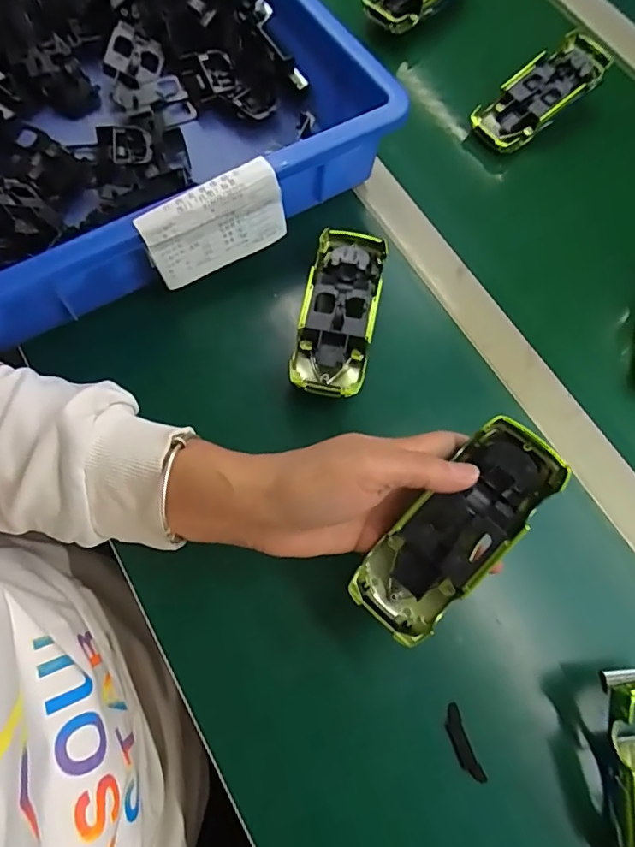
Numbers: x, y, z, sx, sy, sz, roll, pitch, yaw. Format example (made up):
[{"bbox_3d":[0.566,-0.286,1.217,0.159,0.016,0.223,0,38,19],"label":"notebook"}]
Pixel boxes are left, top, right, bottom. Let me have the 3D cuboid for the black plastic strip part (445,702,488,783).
[{"bbox_3d":[0.087,0.192,0.303,0.011,0.006,0.042,-18,72,-9],"label":"black plastic strip part"}]

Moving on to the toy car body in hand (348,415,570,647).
[{"bbox_3d":[0.078,0.060,0.283,0.052,0.023,0.131,43,94,12],"label":"toy car body in hand"}]

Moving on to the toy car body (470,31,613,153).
[{"bbox_3d":[0.210,-0.313,0.477,0.134,0.025,0.056,-39,76,1],"label":"toy car body"}]

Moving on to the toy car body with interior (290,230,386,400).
[{"bbox_3d":[0.016,-0.080,0.378,0.052,0.037,0.132,12,70,2],"label":"toy car body with interior"}]

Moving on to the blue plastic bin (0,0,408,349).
[{"bbox_3d":[-0.228,-0.347,0.434,0.359,0.077,0.560,-30,74,-13],"label":"blue plastic bin"}]

